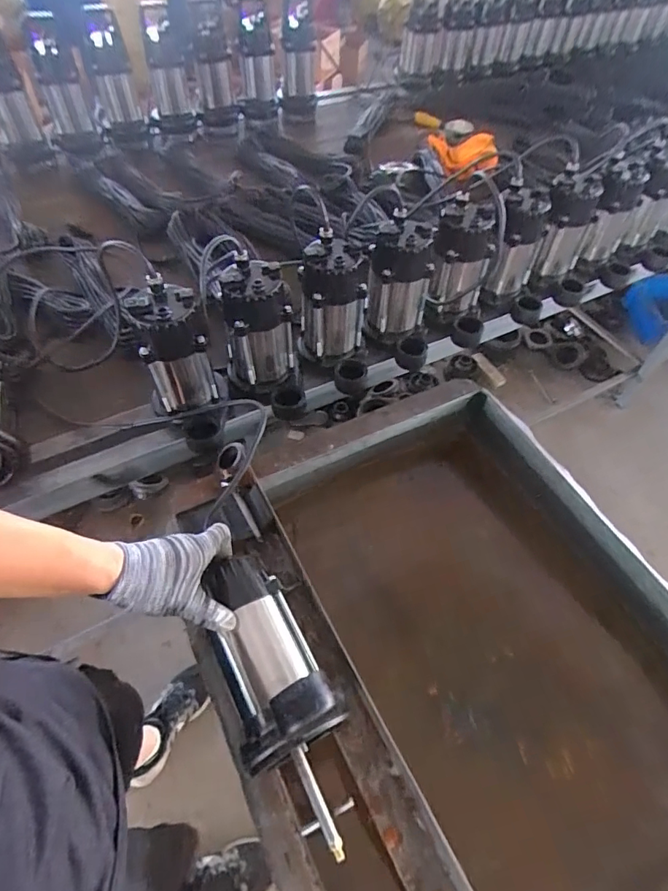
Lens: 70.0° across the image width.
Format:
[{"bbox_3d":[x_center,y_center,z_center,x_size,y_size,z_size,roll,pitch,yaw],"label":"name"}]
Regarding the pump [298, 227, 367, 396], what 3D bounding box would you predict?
[{"bbox_3d":[0.001,-0.198,0.768,0.114,0.210,0.133,0,55,-3],"label":"pump"}]

